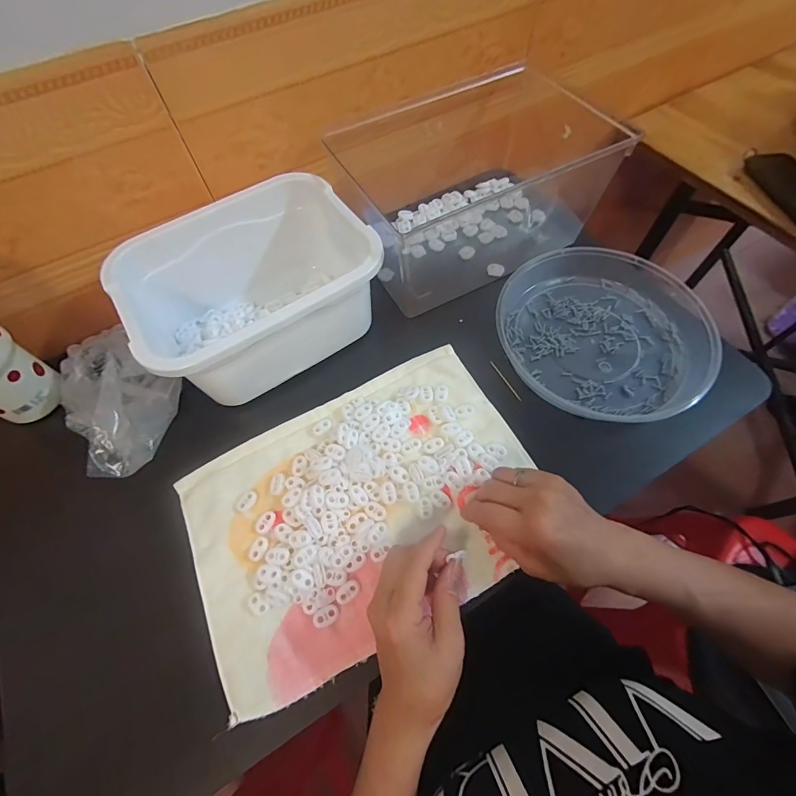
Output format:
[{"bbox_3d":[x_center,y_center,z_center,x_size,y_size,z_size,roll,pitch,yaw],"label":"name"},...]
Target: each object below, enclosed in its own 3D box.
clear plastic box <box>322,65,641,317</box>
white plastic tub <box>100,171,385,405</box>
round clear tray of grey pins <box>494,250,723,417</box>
[{"bbox_3d":[0.086,-0.276,0.508,0.285,0.128,0.224,-25,64,-10],"label":"clear plastic box"},{"bbox_3d":[-0.156,-0.118,0.436,0.239,0.119,0.187,-31,66,-13],"label":"white plastic tub"},{"bbox_3d":[0.235,-0.082,0.445,0.221,0.041,0.217,-1,63,2],"label":"round clear tray of grey pins"}]

